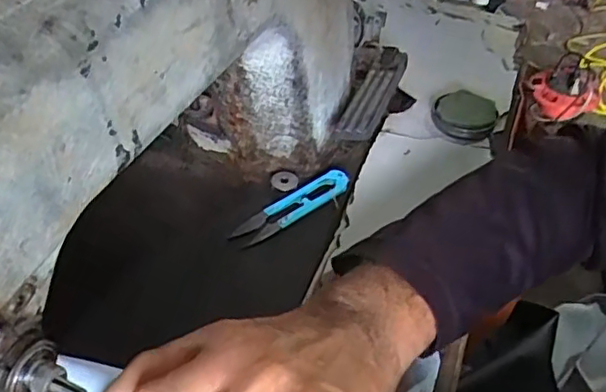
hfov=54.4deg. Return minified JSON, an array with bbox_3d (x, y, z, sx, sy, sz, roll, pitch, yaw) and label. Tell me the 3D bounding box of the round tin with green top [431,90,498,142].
[{"bbox_3d":[0.136,-0.069,0.499,0.052,0.017,0.049,1,44,-1],"label":"round tin with green top"}]

